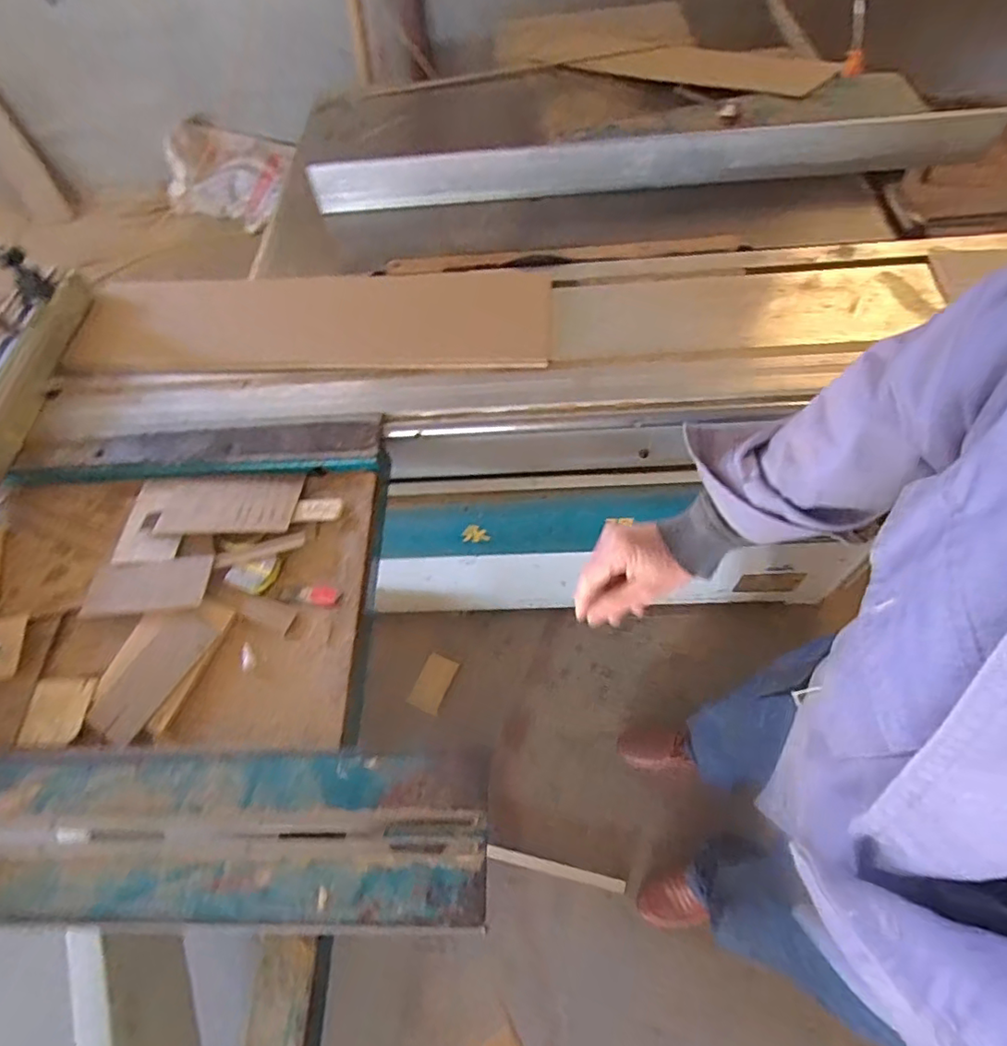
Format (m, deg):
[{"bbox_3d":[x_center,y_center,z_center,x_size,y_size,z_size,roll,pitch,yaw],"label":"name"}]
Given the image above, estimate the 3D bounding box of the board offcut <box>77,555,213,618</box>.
[{"bbox_3d":[-0.435,0.075,0.706,0.154,0.012,0.069,-4,59,1],"label":"board offcut"}]

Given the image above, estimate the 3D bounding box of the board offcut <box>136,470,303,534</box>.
[{"bbox_3d":[-0.376,-0.028,0.758,0.211,0.009,0.094,-4,59,1],"label":"board offcut"}]

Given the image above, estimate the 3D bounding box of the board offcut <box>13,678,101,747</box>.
[{"bbox_3d":[-0.503,0.211,0.651,0.066,0.008,0.073,-1,59,3],"label":"board offcut"}]

